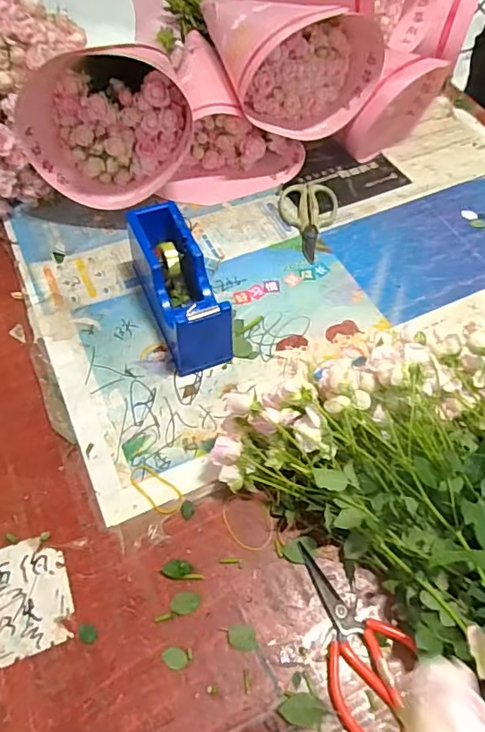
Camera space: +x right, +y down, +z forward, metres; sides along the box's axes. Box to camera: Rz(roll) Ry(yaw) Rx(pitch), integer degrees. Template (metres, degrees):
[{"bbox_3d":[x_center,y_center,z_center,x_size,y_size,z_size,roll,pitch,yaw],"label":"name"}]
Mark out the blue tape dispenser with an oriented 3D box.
[{"bbox_3d":[-0.085,-0.104,0.650,0.074,0.097,0.201,-21,61,-13],"label":"blue tape dispenser"}]

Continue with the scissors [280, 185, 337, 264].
[{"bbox_3d":[0.101,-0.228,0.792,0.090,0.008,0.165,6,58,3],"label":"scissors"}]

